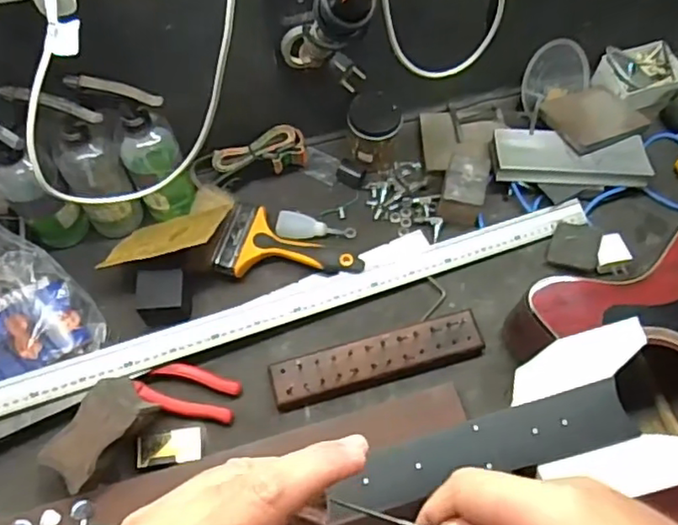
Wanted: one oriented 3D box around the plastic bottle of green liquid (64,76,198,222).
[{"bbox_3d":[-0.221,-0.126,0.694,0.077,0.227,0.057,-15,65,-8],"label":"plastic bottle of green liquid"}]

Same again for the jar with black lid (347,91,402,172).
[{"bbox_3d":[0.045,-0.168,0.799,0.065,0.079,0.067,6,64,2],"label":"jar with black lid"}]

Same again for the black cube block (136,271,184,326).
[{"bbox_3d":[-0.205,0.041,0.715,0.051,0.051,0.057,-1,64,-2],"label":"black cube block"}]

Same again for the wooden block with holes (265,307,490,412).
[{"bbox_3d":[0.047,0.114,0.712,0.248,0.027,0.053,-14,65,-8],"label":"wooden block with holes"}]

